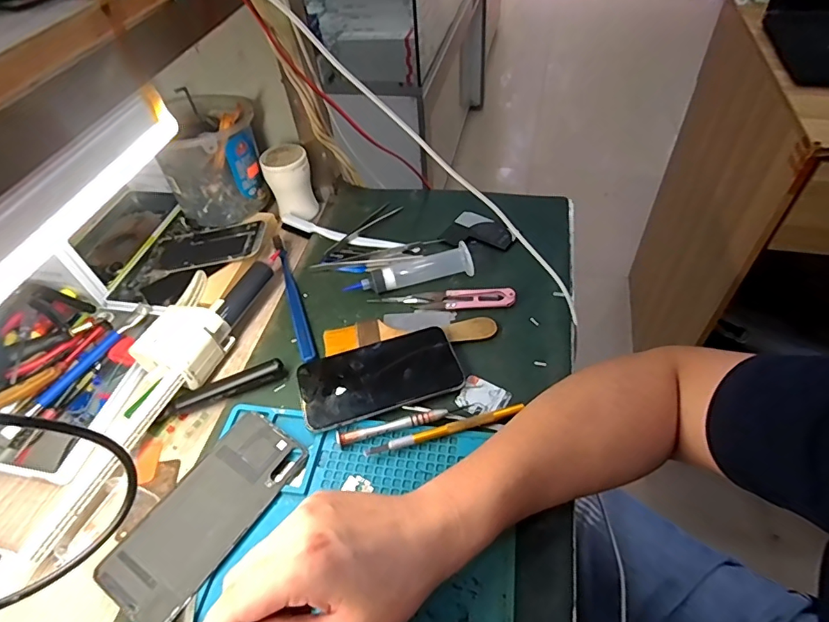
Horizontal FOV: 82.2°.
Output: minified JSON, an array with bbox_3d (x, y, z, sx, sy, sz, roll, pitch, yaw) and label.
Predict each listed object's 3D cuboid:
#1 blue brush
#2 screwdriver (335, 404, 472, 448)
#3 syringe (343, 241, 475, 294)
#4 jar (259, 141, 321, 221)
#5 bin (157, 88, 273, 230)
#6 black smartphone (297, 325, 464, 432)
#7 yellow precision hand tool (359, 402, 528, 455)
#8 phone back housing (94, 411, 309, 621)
[{"bbox_3d":[-0.130,-0.016,0.505,0.014,0.014,0.180,-18,50,-10],"label":"blue brush"},{"bbox_3d":[-0.008,0.093,0.396,0.113,0.010,0.010,-14,49,-6],"label":"screwdriver"},{"bbox_3d":[-0.006,-0.045,0.506,0.132,0.023,0.037,-11,49,-4],"label":"syringe"},{"bbox_3d":[-0.150,-0.155,0.580,0.054,0.078,0.051,-16,50,-10],"label":"jar"},{"bbox_3d":[-0.236,-0.182,0.572,0.106,0.115,0.113,-8,49,-3],"label":"bin"},{"bbox_3d":[-0.031,0.055,0.426,0.141,0.013,0.073,-18,50,-10],"label":"black smartphone"},{"bbox_3d":[0.023,0.098,0.389,0.129,0.010,0.010,-14,49,-7],"label":"yellow precision hand tool"},{"bbox_3d":[-0.156,0.148,0.360,0.070,0.010,0.151,25,55,25],"label":"phone back housing"}]

